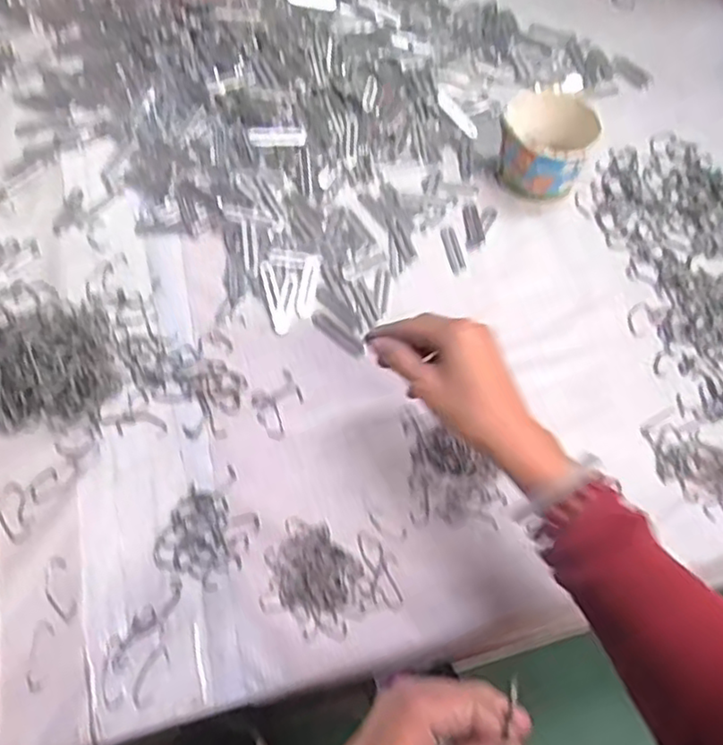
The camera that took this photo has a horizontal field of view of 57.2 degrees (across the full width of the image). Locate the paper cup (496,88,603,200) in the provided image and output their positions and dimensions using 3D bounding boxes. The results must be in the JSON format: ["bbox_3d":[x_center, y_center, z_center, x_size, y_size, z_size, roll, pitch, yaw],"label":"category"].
[{"bbox_3d":[0.178,-0.221,0.655,0.085,0.071,0.079,1,61,-2],"label":"paper cup"}]

